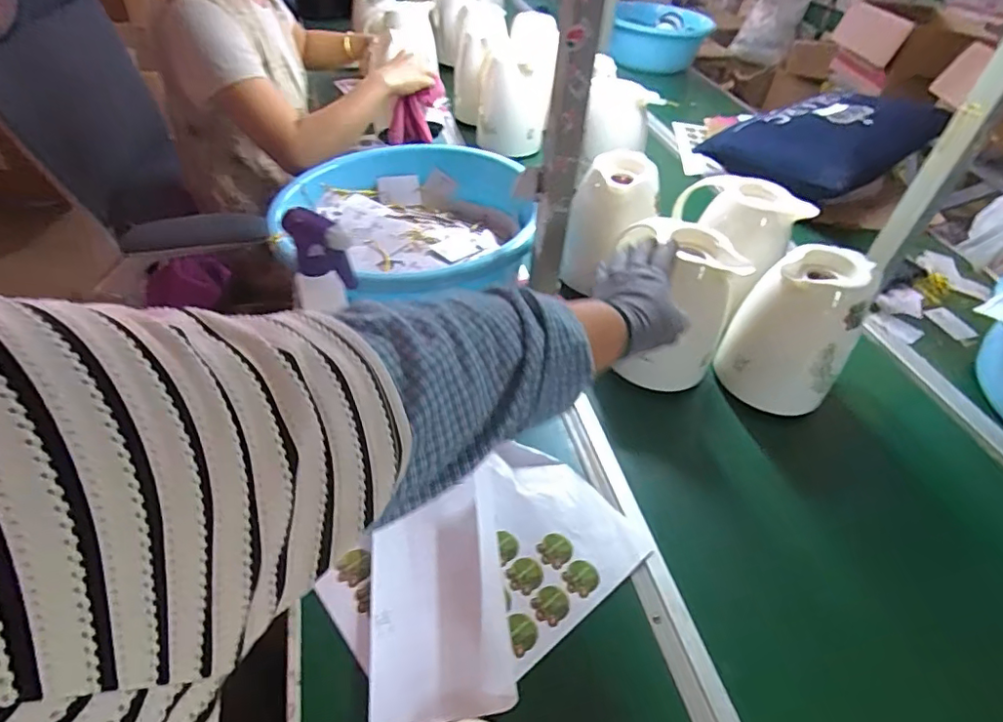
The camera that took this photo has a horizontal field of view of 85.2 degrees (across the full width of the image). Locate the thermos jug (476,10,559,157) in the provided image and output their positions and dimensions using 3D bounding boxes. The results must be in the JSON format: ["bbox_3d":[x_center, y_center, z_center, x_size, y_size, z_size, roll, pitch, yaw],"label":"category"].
[{"bbox_3d":[0.025,-0.544,1.057,0.133,0.220,0.185,4,45,-3],"label":"thermos jug"}]

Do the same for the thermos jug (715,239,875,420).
[{"bbox_3d":[0.364,-0.035,0.683,0.135,0.191,0.115,29,50,22],"label":"thermos jug"}]

